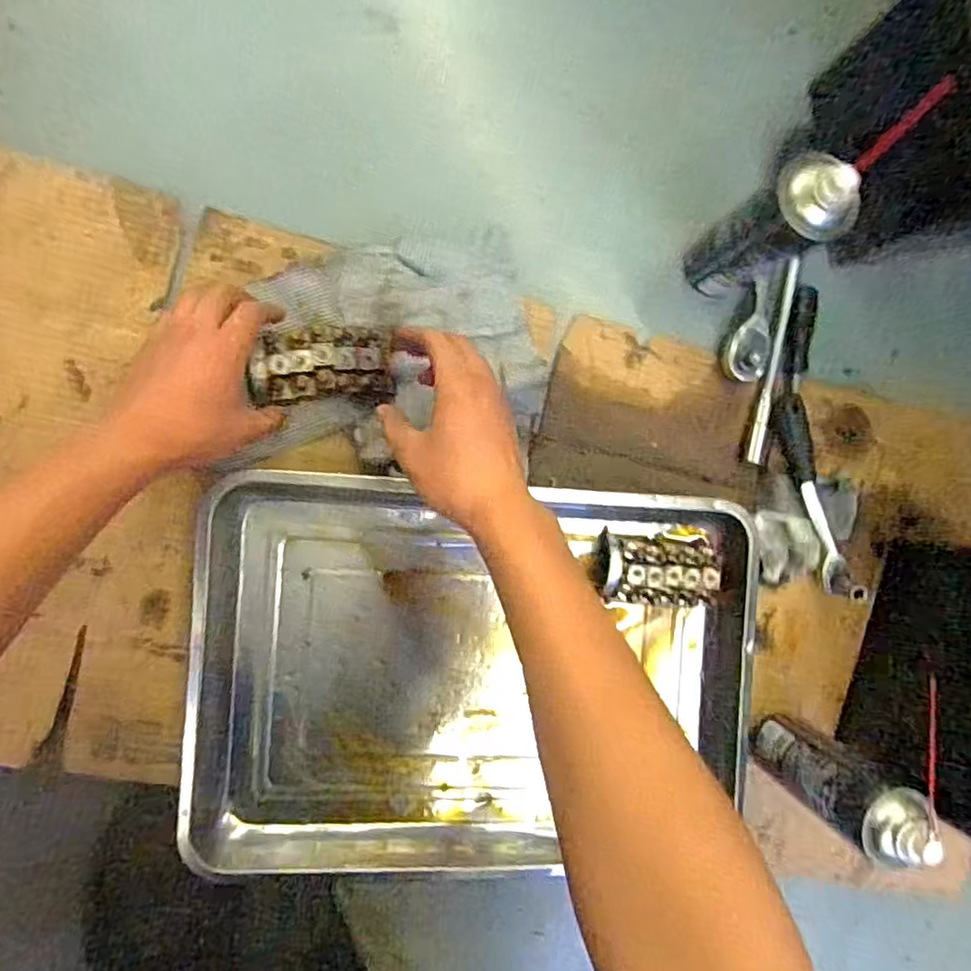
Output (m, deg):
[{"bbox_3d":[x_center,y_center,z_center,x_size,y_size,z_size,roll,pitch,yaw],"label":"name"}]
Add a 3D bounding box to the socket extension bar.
[{"bbox_3d":[0.286,-0.123,0.612,0.013,0.012,0.205,13,90,-9],"label":"socket extension bar"}]

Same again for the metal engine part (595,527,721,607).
[{"bbox_3d":[0.163,0.082,0.588,0.107,0.047,0.060,5,91,-8],"label":"metal engine part"}]

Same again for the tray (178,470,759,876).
[{"bbox_3d":[0.000,0.175,0.565,0.494,0.042,0.353,4,91,-8],"label":"tray"}]

